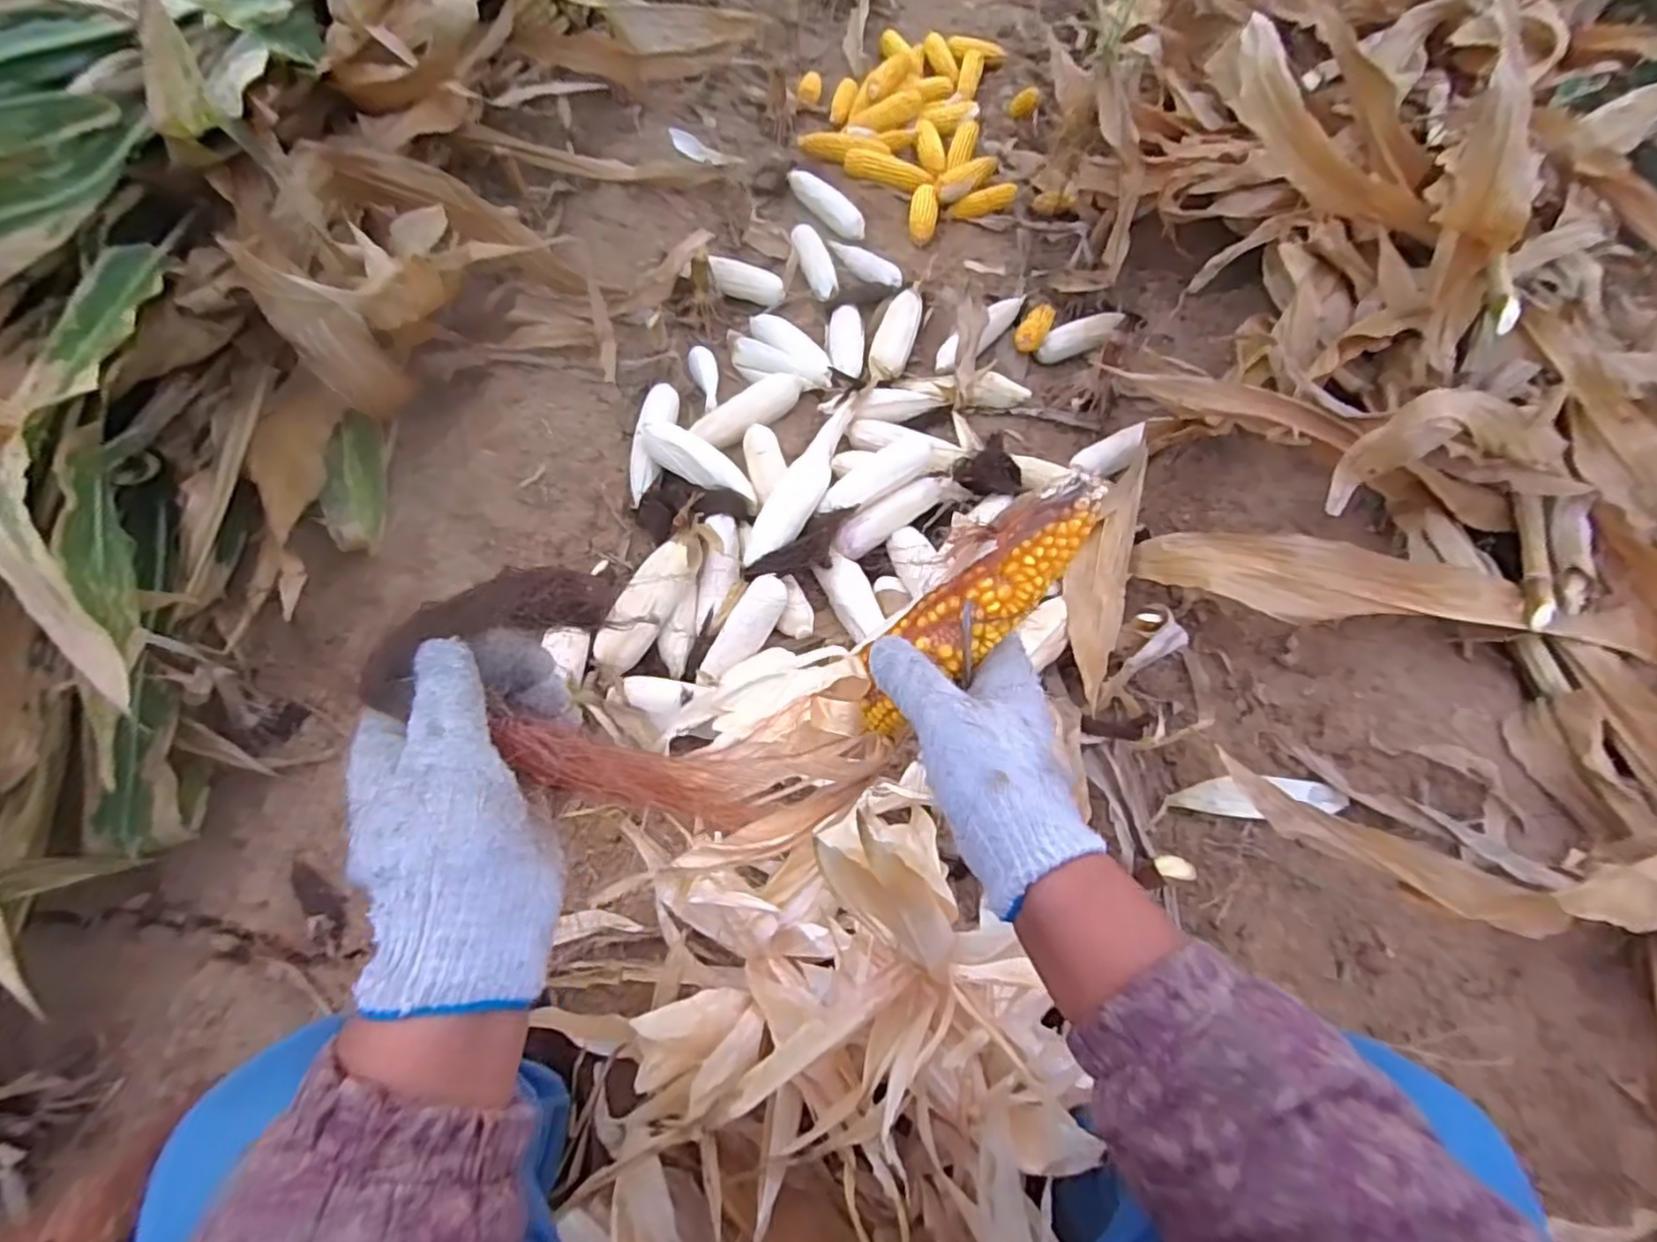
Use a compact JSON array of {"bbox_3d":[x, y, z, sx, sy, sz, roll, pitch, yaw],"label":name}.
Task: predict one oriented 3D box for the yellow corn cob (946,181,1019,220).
[{"bbox_3d":[0.300,-0.823,1.382,0.135,0.033,0.038,-9,61,17],"label":"yellow corn cob"}]

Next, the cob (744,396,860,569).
[{"bbox_3d":[-0.032,-0.197,0.984,0.066,0.054,0.340,19,63,7],"label":"cob"}]

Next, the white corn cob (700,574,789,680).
[{"bbox_3d":[-0.097,0.006,0.873,0.053,0.045,0.133,32,79,13],"label":"white corn cob"}]

